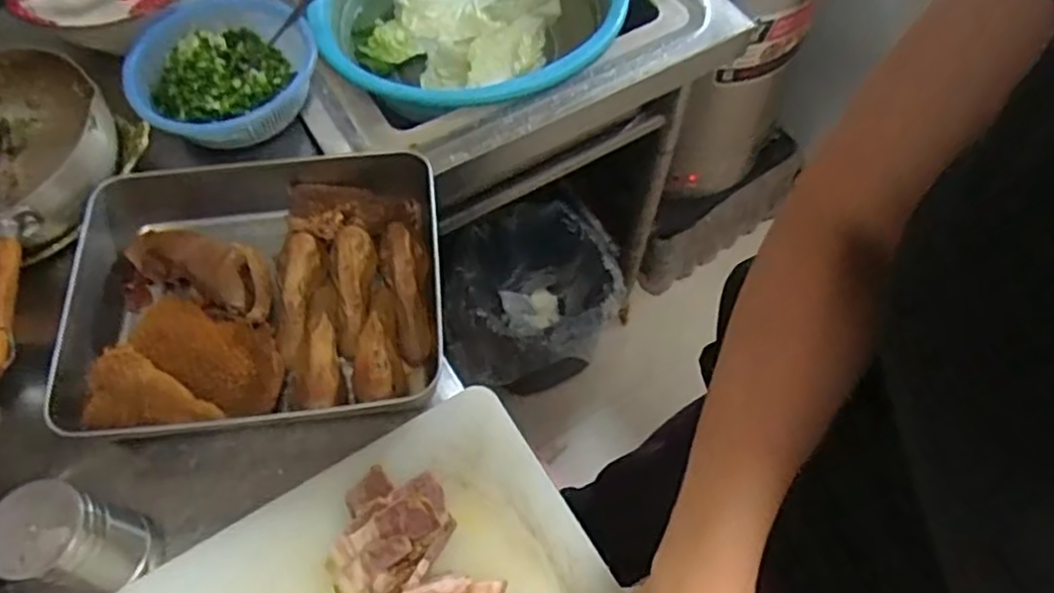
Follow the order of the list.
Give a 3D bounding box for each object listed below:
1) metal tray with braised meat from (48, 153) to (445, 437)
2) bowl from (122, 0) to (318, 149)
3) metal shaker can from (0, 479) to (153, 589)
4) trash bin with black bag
[{"bbox_3d":[-0.230,-0.001,0.618,0.310,0.060,0.243,-7,62,-3],"label":"metal tray with braised meat"},{"bbox_3d":[-0.296,-0.221,0.714,0.169,0.071,0.155,0,61,0],"label":"bowl"},{"bbox_3d":[-0.306,0.167,0.492,0.057,0.099,0.057,0,61,0],"label":"metal shaker can"},{"bbox_3d":[0.031,0.030,1.316,0.352,0.292,0.245,-30,65,-15],"label":"trash bin with black bag"}]

